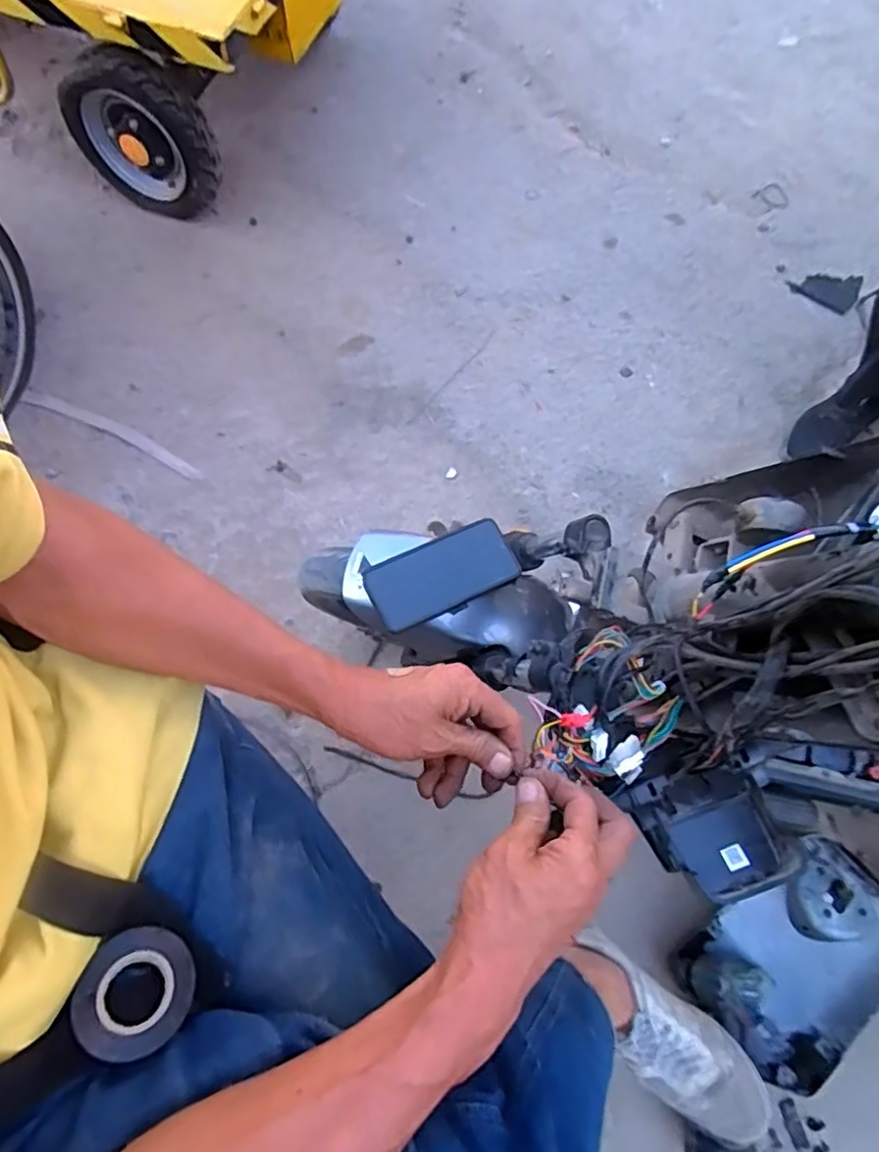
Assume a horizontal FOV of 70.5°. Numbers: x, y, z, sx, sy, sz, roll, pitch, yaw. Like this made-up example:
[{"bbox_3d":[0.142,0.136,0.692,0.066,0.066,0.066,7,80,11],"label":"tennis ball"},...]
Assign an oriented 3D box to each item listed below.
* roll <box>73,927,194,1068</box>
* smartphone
[{"bbox_3d":[-0.174,0.238,0.356,0.062,0.014,0.062,-8,61,-39],"label":"roll"},{"bbox_3d":[0.003,-0.003,0.682,0.161,0.014,0.076,-24,71,-9],"label":"smartphone"}]

